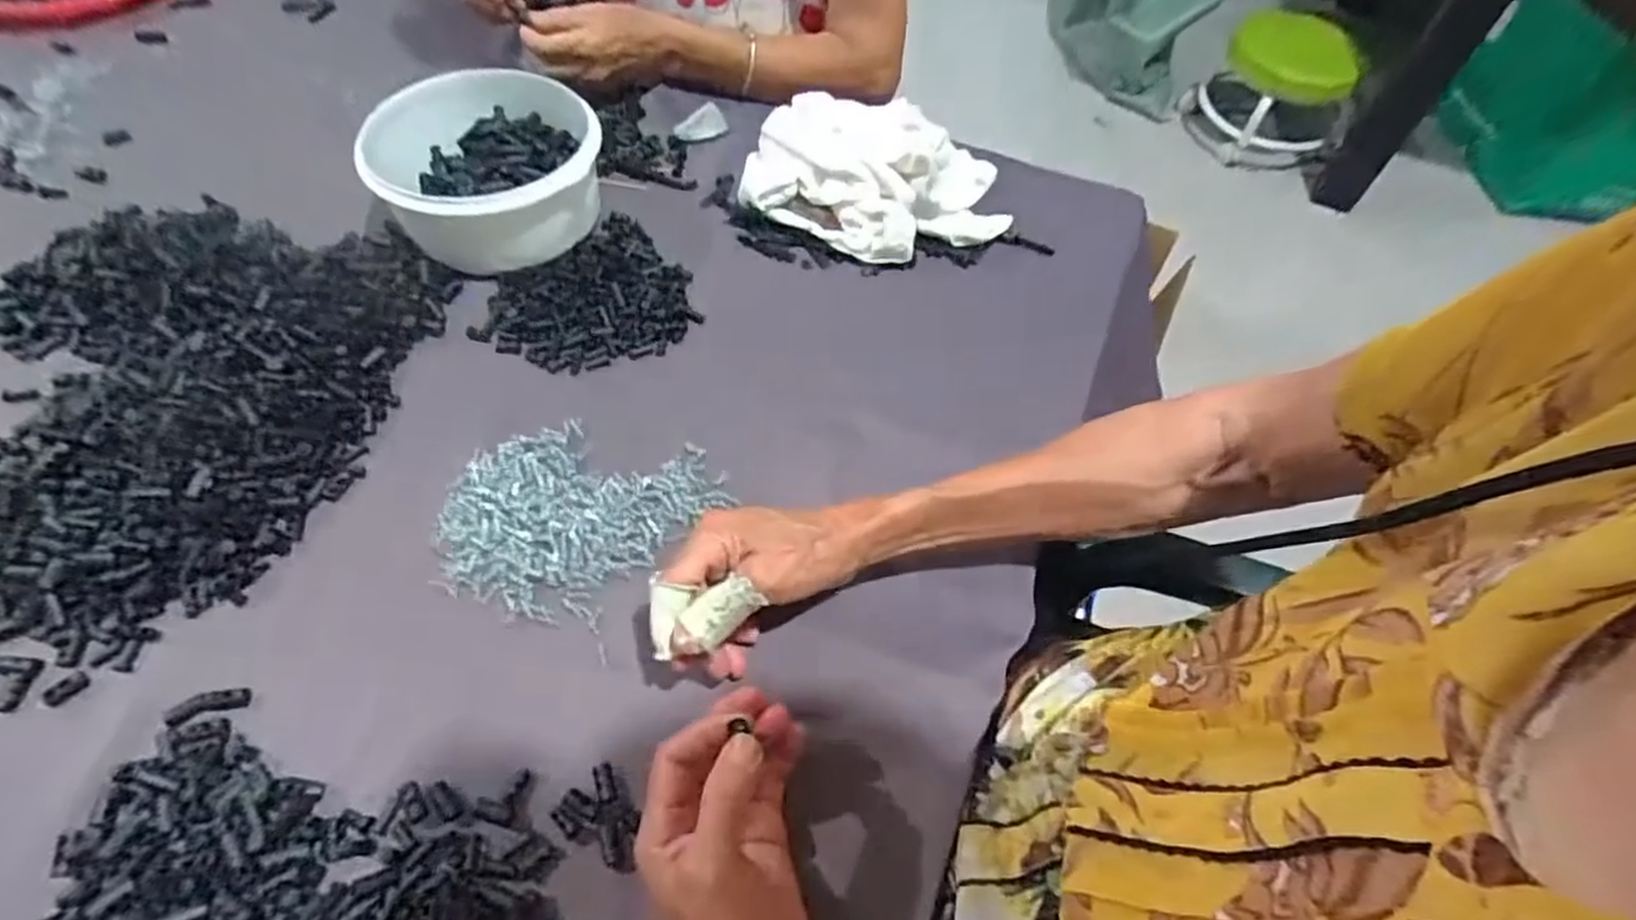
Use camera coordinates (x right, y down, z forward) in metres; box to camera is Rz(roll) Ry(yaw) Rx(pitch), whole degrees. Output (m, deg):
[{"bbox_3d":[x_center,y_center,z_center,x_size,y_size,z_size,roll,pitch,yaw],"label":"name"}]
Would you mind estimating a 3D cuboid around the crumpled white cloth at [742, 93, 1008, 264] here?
[{"bbox_3d":[0.048,-0.226,0.618,0.215,0.066,0.129,6,56,0],"label":"crumpled white cloth"}]

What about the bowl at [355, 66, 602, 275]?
[{"bbox_3d":[-0.248,-0.217,0.583,0.160,0.076,0.157,2,56,-3],"label":"bowl"}]

